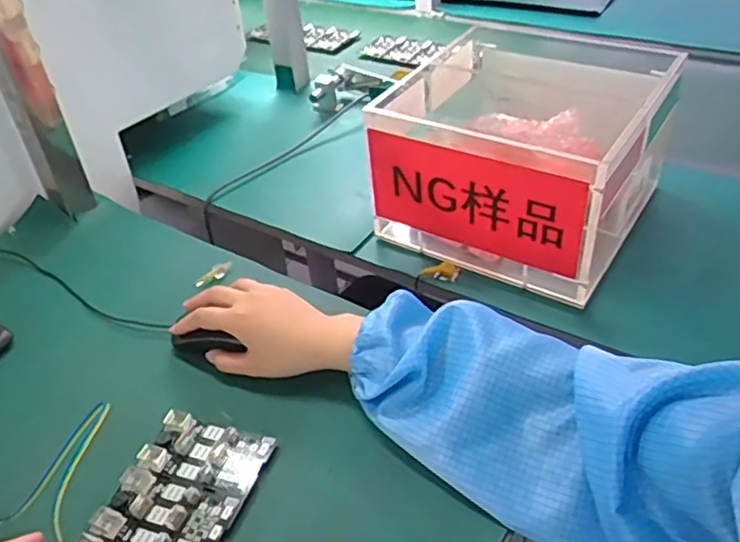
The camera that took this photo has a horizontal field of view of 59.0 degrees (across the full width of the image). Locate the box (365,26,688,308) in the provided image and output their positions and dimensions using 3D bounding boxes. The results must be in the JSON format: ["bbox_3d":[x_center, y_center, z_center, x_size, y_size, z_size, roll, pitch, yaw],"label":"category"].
[{"bbox_3d":[0.167,-0.136,0.757,0.285,0.170,0.273,20,45,28],"label":"box"}]

